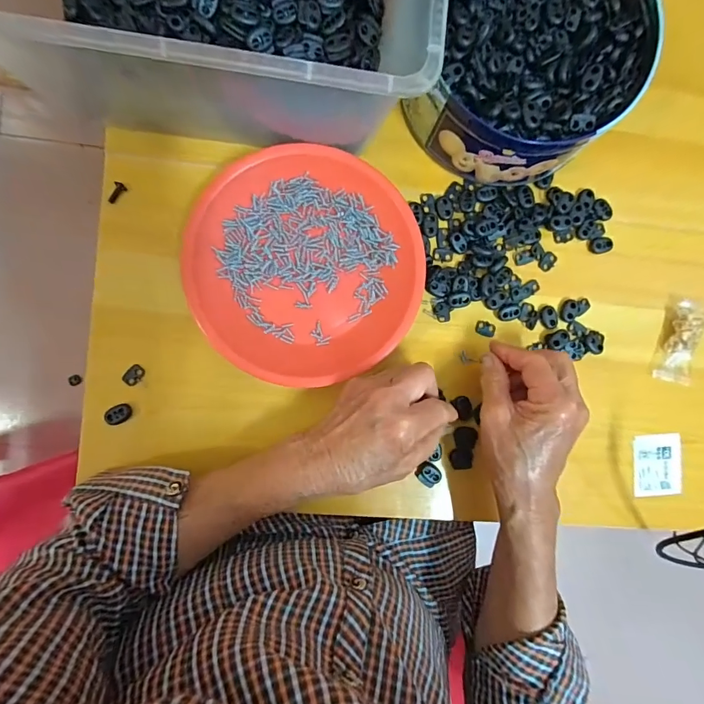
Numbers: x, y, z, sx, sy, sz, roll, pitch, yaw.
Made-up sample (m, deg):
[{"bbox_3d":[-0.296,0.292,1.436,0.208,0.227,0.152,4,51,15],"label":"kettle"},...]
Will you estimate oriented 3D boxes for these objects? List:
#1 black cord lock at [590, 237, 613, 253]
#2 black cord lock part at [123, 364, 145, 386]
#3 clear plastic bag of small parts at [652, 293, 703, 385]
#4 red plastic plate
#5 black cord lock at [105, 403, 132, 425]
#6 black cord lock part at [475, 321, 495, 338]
[{"bbox_3d":[0.237,-0.102,0.396,0.018,0.012,0.014,-16,92,-7],"label":"black cord lock"},{"bbox_3d":[-0.184,0.019,0.350,0.012,0.005,0.019,38,86,-6],"label":"black cord lock part"},{"bbox_3d":[0.322,-0.012,0.399,0.038,0.019,0.085,15,89,-7],"label":"clear plastic bag of small parts"},{"bbox_3d":[-0.038,-0.073,0.352,0.184,0.026,0.196,0,90,-7],"label":"red plastic plate"},{"bbox_3d":[-0.197,0.053,0.349,0.021,0.004,0.015,-26,93,-6],"label":"black cord lock"},{"bbox_3d":[0.125,-0.022,0.387,0.019,0.004,0.013,13,89,-7],"label":"black cord lock part"}]

